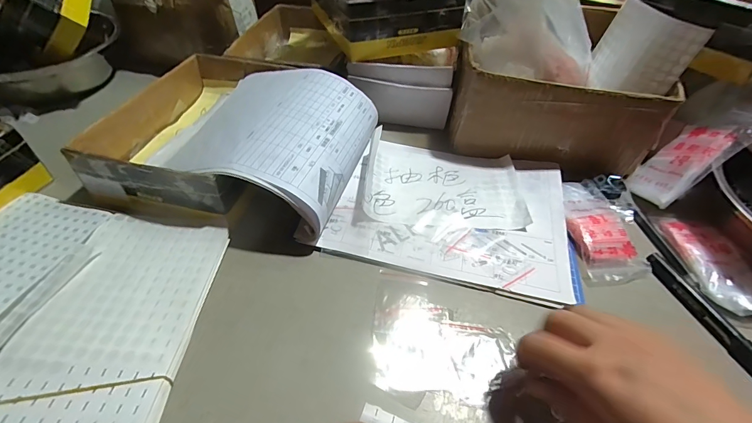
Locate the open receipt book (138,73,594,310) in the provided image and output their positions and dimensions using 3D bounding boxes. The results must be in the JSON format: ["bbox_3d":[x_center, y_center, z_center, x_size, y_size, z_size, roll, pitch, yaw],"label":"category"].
[{"bbox_3d":[-0.007,-0.057,0.416,0.473,0.082,0.218,12,47,8],"label":"open receipt book"}]

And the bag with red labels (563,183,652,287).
[{"bbox_3d":[0.254,0.016,0.403,0.074,0.013,0.144,6,46,3],"label":"bag with red labels"}]

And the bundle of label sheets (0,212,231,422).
[{"bbox_3d":[-0.220,0.108,0.286,0.130,0.019,0.251,3,46,-1],"label":"bundle of label sheets"}]

